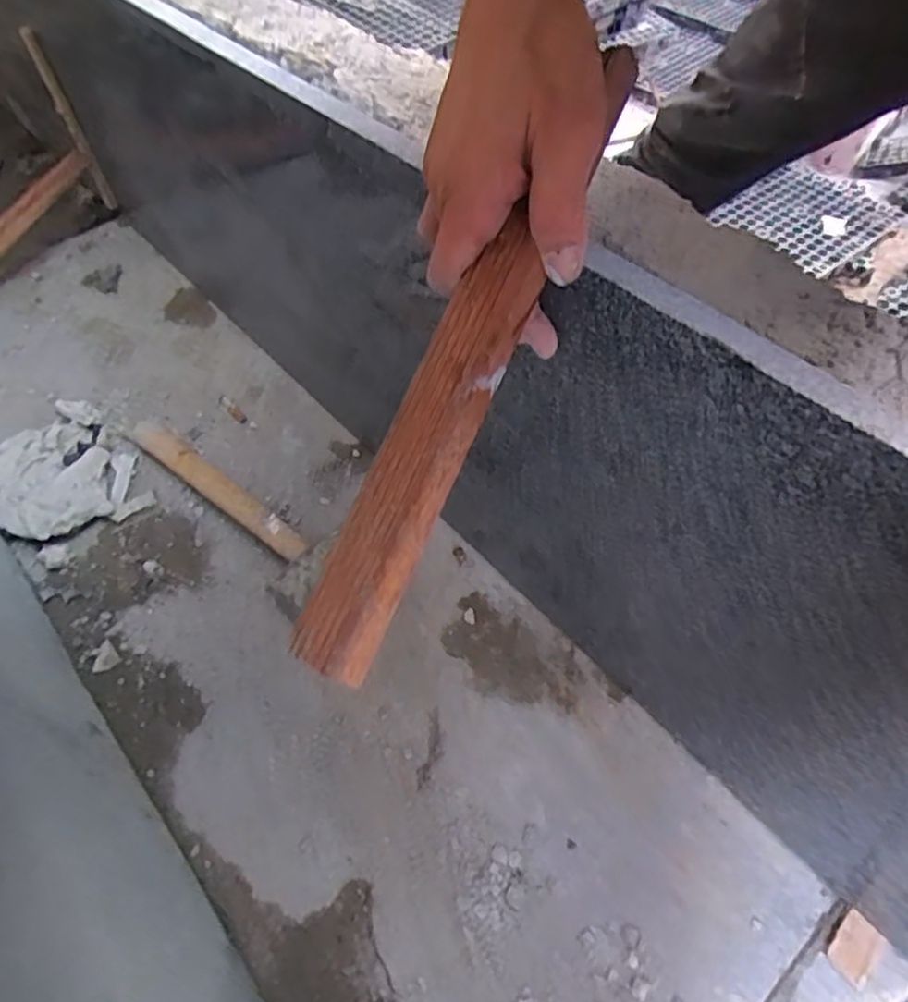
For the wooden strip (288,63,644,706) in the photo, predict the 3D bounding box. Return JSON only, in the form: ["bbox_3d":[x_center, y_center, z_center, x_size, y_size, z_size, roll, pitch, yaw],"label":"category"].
[{"bbox_3d":[0.006,-0.068,0.288,0.037,0.014,0.300,23,82,12],"label":"wooden strip"}]

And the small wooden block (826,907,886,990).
[{"bbox_3d":[0.296,0.329,0.477,0.027,0.008,0.044,37,64,23],"label":"small wooden block"}]

